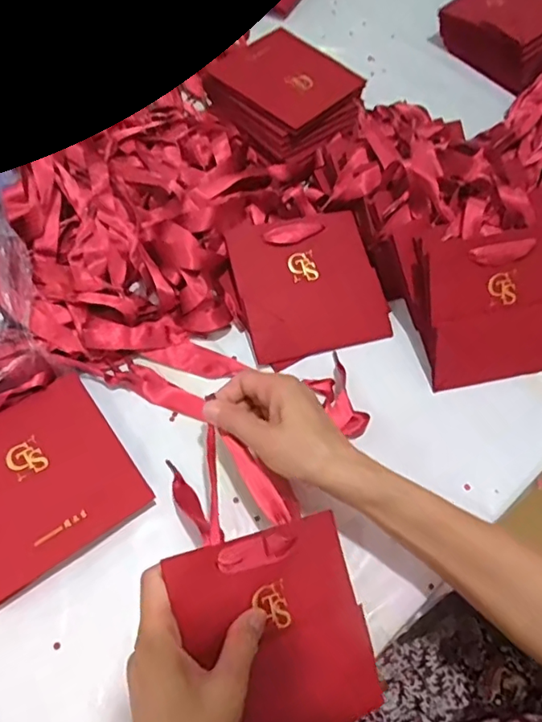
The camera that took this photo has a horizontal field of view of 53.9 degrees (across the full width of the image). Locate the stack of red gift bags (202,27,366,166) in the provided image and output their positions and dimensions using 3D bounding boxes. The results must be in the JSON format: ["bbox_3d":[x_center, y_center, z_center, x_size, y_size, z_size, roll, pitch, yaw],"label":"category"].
[{"bbox_3d":[0.023,-0.321,0.634,0.163,0.047,0.162,38,66,17],"label":"stack of red gift bags"}]

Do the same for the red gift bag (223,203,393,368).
[{"bbox_3d":[0.037,-0.079,0.534,0.141,0.008,0.146,-16,81,-13],"label":"red gift bag"}]

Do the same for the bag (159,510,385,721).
[{"bbox_3d":[0.007,0.184,0.360,0.132,0.011,0.134,-5,70,-32],"label":"bag"}]

